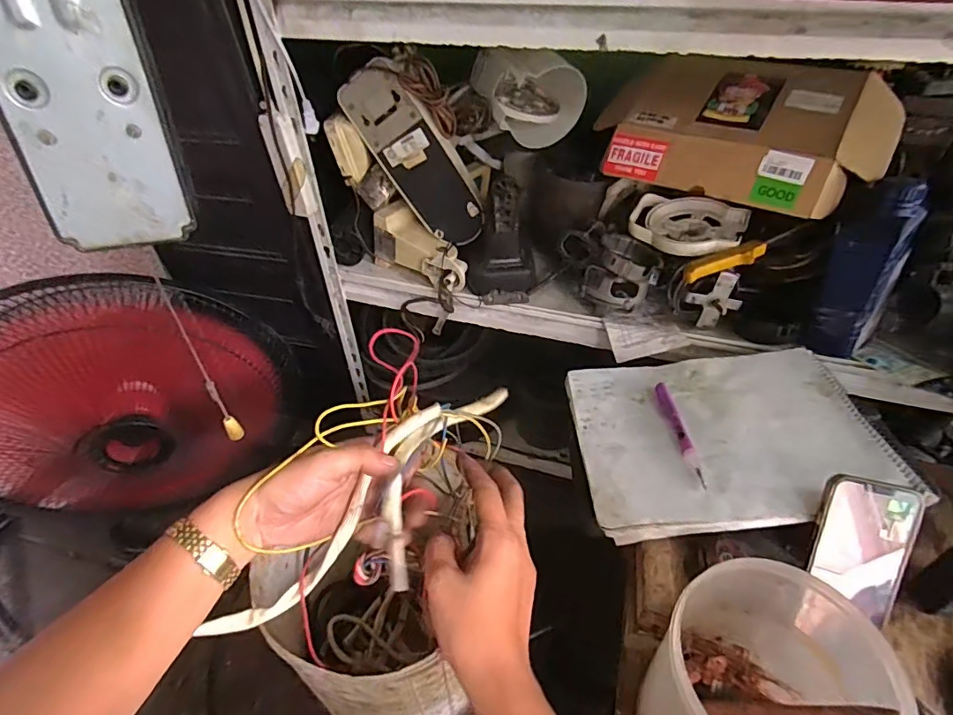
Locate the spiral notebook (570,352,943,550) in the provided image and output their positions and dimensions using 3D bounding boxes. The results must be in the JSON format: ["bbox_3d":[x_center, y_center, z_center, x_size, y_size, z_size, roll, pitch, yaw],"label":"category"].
[{"bbox_3d":[0.273,0.082,0.557,0.308,0.016,0.233,-6,39,5],"label":"spiral notebook"}]

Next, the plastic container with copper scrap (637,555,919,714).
[{"bbox_3d":[0.201,0.257,0.372,0.130,0.173,0.135,-1,42,1],"label":"plastic container with copper scrap"}]

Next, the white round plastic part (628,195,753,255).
[{"bbox_3d":[0.293,-0.185,0.698,0.148,0.037,0.103,21,46,24],"label":"white round plastic part"}]

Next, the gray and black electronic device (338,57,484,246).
[{"bbox_3d":[-0.083,-0.282,0.712,0.092,0.261,0.032,-20,30,36],"label":"gray and black electronic device"}]

